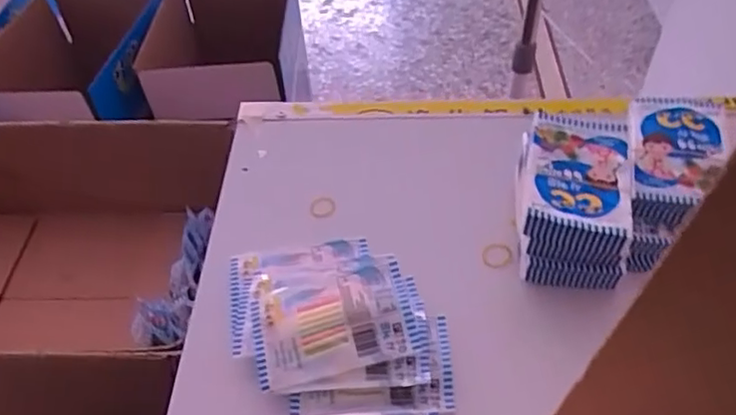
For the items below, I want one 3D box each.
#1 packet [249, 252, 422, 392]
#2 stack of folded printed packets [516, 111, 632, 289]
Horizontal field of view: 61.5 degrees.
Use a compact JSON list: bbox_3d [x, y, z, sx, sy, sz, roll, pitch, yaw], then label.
[{"bbox_3d":[-0.024,0.075,0.407,0.102,0.030,0.074,-12,50,-7],"label":"packet"},{"bbox_3d":[0.143,-0.004,0.446,0.075,0.072,0.106,6,50,8],"label":"stack of folded printed packets"}]

